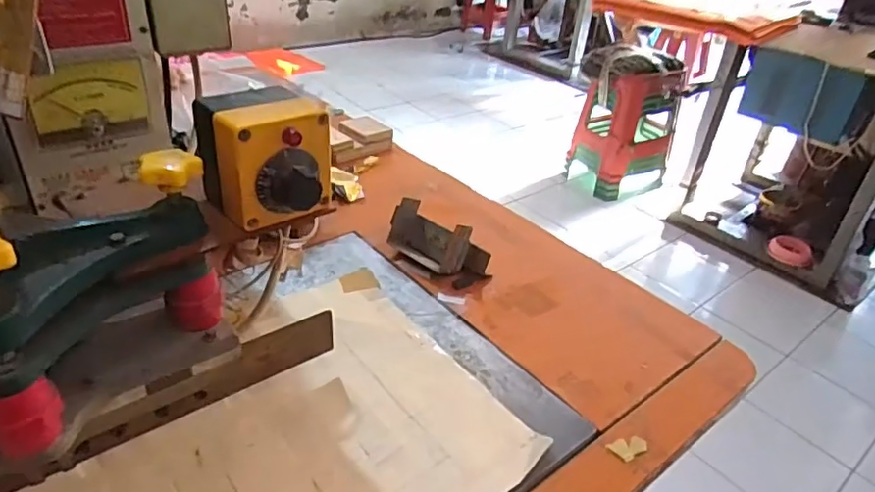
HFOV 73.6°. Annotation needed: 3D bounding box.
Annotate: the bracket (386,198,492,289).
[{"bbox_3d":[-0.006,-0.004,0.700,0.143,0.051,0.060,30,41,31],"label":"bracket"}]

